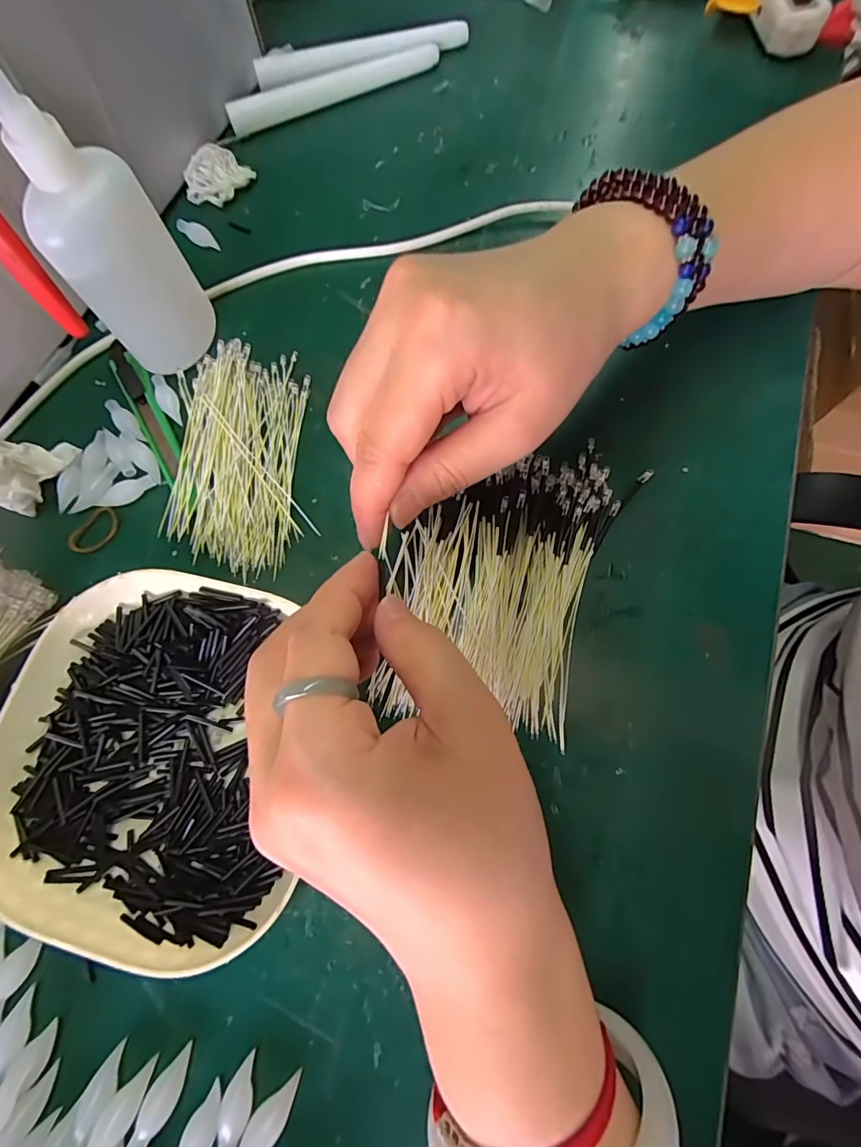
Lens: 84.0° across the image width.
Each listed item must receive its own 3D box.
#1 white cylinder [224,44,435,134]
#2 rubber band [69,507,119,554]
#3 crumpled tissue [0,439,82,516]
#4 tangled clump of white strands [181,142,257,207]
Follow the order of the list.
[{"bbox_3d":[-0.067,-0.340,0.333,0.150,0.013,0.020,-22,73,-5],"label":"white cylinder"},{"bbox_3d":[-0.170,-0.021,0.242,0.018,0.004,0.027,34,76,12],"label":"rubber band"},{"bbox_3d":[-0.213,-0.060,0.237,0.040,0.034,0.042,24,75,9],"label":"crumpled tissue"},{"bbox_3d":[-0.140,-0.257,0.310,0.036,0.013,0.039,34,76,12],"label":"tangled clump of white strands"}]

